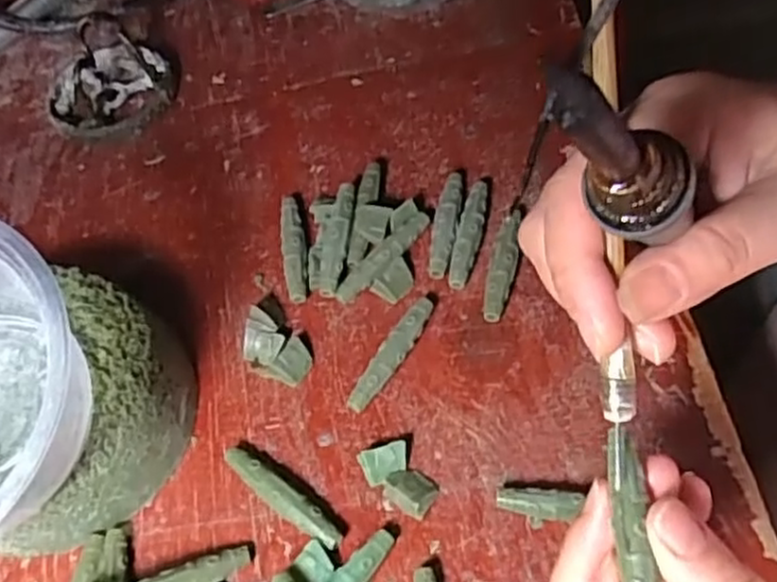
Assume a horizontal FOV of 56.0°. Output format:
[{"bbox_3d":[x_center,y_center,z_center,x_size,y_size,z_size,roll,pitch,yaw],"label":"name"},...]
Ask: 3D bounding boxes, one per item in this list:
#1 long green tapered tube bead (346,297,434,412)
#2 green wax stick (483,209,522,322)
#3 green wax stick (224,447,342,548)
[{"bbox_3d":[0.002,0.027,0.304,0.010,0.011,0.056,26,64,20],"label":"long green tapered tube bead"},{"bbox_3d":[0.051,-0.012,0.323,0.011,0.012,0.055,12,60,13],"label":"green wax stick"},{"bbox_3d":[-0.040,0.078,0.277,0.056,0.010,0.012,30,66,21],"label":"green wax stick"}]

